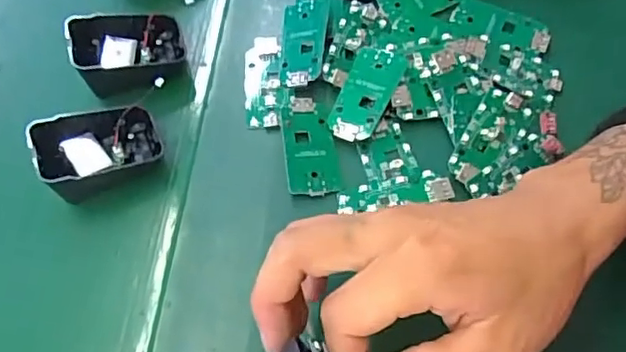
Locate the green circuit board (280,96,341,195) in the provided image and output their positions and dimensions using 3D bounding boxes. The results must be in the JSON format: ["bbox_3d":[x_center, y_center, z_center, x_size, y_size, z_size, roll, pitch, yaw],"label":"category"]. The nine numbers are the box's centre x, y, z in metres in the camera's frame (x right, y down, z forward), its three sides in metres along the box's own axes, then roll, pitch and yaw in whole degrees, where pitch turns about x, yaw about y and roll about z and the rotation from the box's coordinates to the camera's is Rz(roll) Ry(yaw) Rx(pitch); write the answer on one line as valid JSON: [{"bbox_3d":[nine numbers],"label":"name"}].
[{"bbox_3d":[-0.003,-0.019,0.352,0.029,0.005,0.063,-9,63,-3],"label":"green circuit board"}]

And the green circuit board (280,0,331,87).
[{"bbox_3d":[-0.006,-0.088,0.380,0.029,0.009,0.067,5,64,4],"label":"green circuit board"}]

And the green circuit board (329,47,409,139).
[{"bbox_3d":[0.034,-0.053,0.364,0.028,0.009,0.070,22,66,12],"label":"green circuit board"}]

